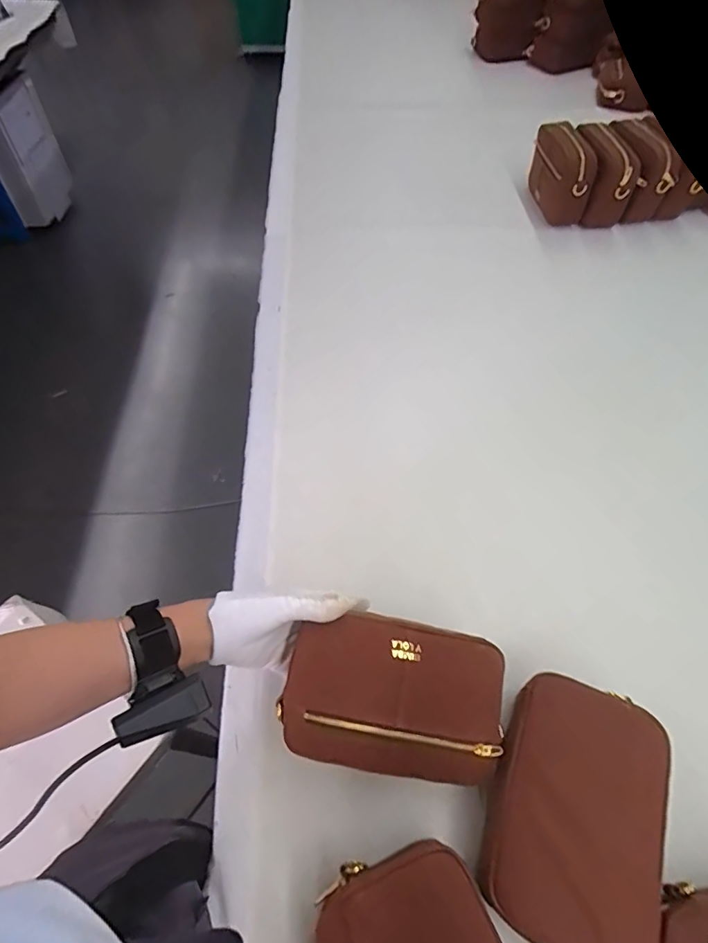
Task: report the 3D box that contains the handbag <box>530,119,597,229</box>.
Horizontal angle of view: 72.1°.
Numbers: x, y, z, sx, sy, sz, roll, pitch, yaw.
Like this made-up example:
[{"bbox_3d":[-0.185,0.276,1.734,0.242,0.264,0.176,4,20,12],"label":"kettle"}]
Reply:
[{"bbox_3d":[0.392,-0.567,0.928,0.071,0.114,0.171,-2,57,-2],"label":"handbag"}]

